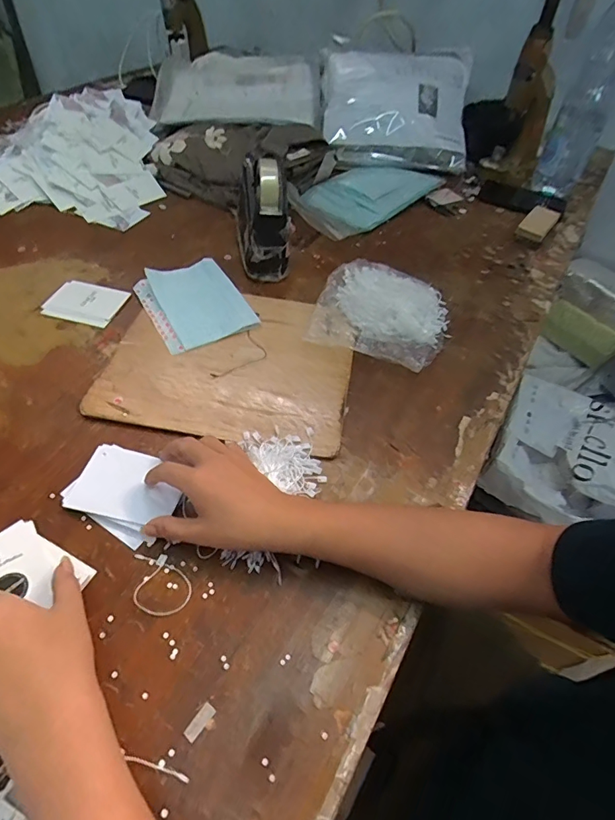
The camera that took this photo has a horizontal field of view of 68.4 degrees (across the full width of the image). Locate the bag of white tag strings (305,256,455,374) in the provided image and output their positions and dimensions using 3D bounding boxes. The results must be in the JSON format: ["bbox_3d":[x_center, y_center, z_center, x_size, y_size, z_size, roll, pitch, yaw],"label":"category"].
[{"bbox_3d":[0.102,-0.131,0.610,0.174,0.032,0.160,15,53,7],"label":"bag of white tag strings"}]

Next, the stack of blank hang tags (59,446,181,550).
[{"bbox_3d":[-0.175,0.077,0.436,0.101,0.012,0.078,24,54,13],"label":"stack of blank hang tags"}]

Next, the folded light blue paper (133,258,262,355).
[{"bbox_3d":[-0.152,-0.147,0.612,0.124,0.012,0.149,-23,58,-21],"label":"folded light blue paper"}]

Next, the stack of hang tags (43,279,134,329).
[{"bbox_3d":[-0.301,-0.148,0.615,0.097,0.004,0.080,14,53,6],"label":"stack of hang tags"}]

